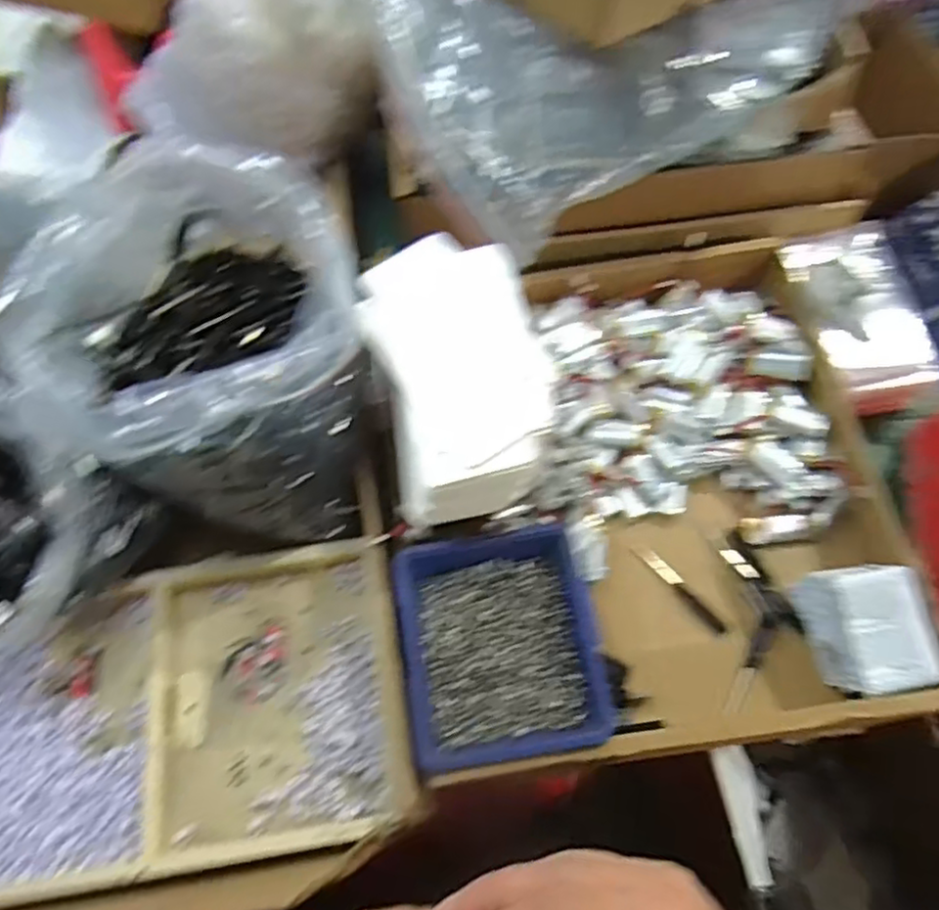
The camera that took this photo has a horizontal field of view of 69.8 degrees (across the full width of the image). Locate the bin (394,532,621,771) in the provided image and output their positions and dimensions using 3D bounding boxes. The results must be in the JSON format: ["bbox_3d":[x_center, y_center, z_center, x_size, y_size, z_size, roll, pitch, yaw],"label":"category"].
[{"bbox_3d":[0.020,0.132,0.460,0.124,0.055,0.140,-10,65,-1],"label":"bin"}]

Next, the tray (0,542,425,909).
[{"bbox_3d":[-0.208,0.178,0.459,0.333,0.047,0.190,-11,65,-2],"label":"tray"}]

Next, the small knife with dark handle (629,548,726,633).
[{"bbox_3d":[0.156,0.097,0.497,0.011,0.004,0.084,-39,69,-14],"label":"small knife with dark handle"}]

